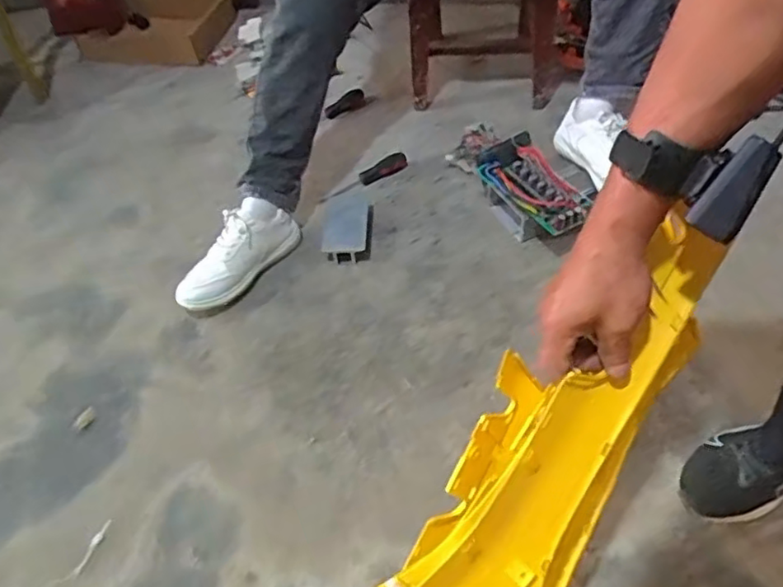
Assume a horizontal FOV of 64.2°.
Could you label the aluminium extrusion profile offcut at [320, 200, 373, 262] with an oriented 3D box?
[{"bbox_3d":[-0.083,-0.126,1.157,0.090,0.023,0.173,-4,50,2],"label":"aluminium extrusion profile offcut"}]

